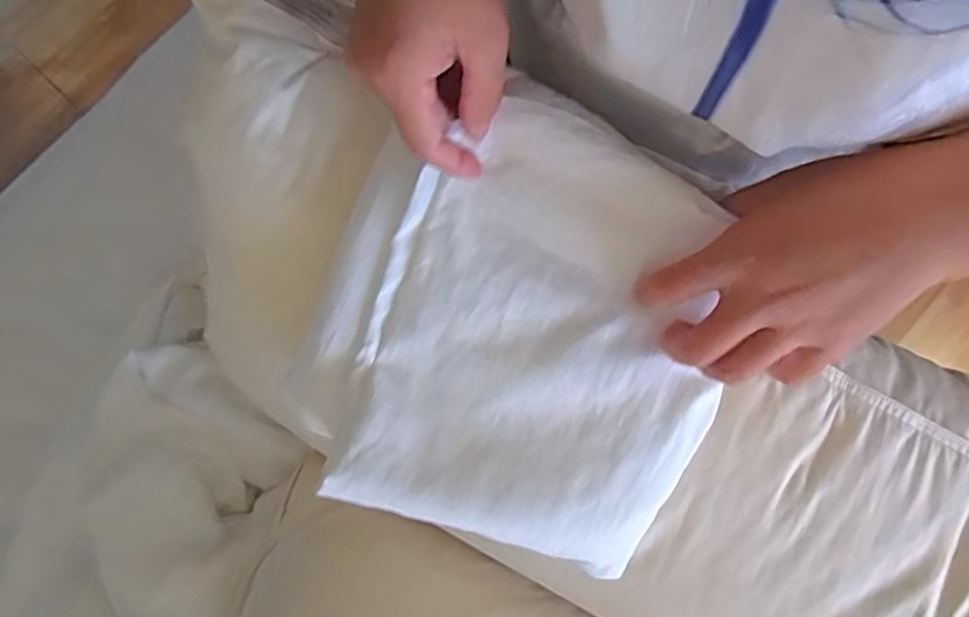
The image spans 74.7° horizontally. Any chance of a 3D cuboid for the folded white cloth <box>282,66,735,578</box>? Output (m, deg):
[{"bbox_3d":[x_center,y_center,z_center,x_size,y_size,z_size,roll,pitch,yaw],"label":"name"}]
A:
[{"bbox_3d":[0.020,0.015,0.330,0.219,0.046,0.211,24,96,2],"label":"folded white cloth"}]

